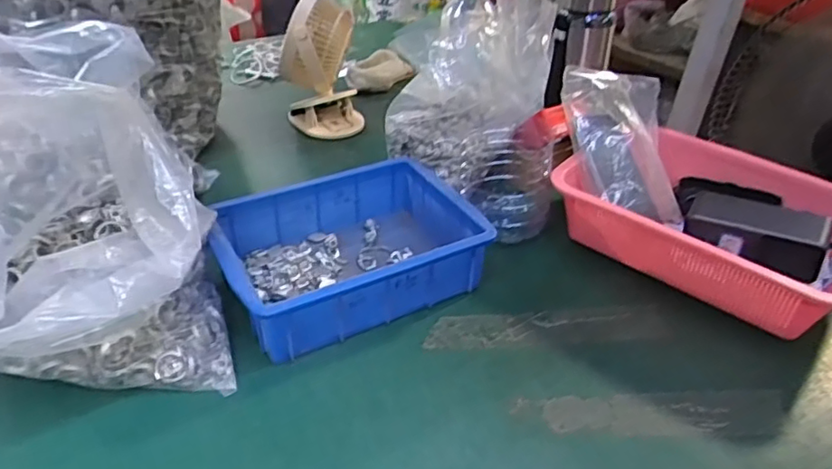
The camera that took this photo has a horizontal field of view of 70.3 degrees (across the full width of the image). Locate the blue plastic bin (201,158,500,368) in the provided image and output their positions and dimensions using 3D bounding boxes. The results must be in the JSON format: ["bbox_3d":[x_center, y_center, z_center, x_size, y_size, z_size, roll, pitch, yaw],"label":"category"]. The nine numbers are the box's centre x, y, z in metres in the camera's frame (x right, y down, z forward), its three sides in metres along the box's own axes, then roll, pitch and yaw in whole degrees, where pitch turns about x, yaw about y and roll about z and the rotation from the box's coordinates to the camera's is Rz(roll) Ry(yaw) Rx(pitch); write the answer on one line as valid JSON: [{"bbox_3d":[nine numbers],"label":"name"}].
[{"bbox_3d":[-0.071,0.010,0.598,0.243,0.070,0.185,-17,39,-25],"label":"blue plastic bin"}]

